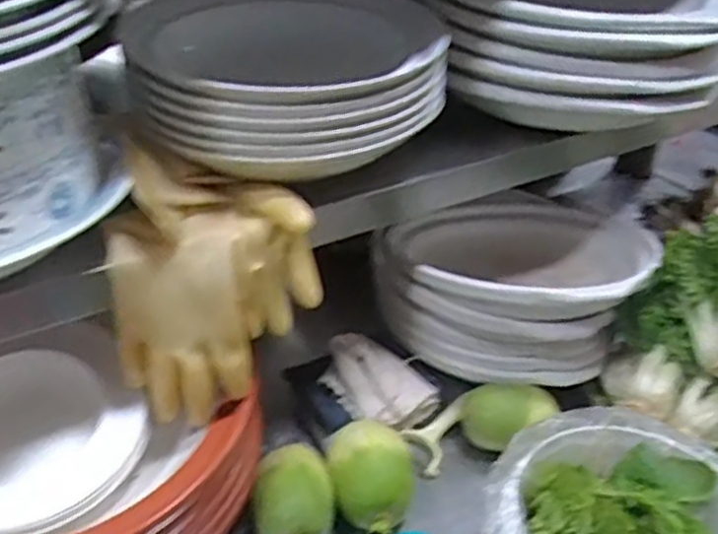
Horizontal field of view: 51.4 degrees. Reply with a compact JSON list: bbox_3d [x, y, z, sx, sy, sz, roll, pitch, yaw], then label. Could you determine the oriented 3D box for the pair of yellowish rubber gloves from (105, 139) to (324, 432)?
[{"bbox_3d":[-0.119,0.014,0.650,0.157,0.198,0.125,3,35,3],"label":"pair of yellowish rubber gloves"}]

